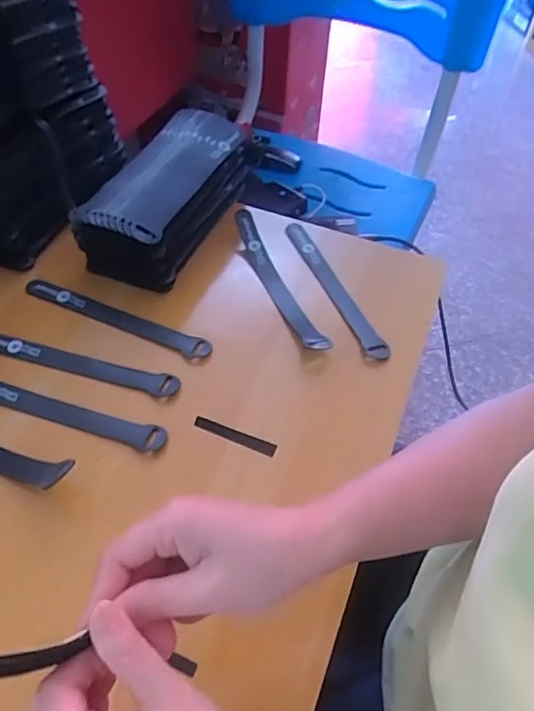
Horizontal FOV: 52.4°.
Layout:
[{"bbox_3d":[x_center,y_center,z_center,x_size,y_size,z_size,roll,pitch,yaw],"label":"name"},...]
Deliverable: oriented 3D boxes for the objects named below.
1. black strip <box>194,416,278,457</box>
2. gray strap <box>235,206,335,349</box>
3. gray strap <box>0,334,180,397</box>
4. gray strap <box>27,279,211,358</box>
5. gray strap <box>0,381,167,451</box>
[{"bbox_3d":[-0.026,0.065,0.438,0.070,0.004,0.012,19,56,11],"label":"black strip"},{"bbox_3d":[0.007,-0.078,0.532,0.025,0.017,0.195,-18,57,-14],"label":"gray strap"},{"bbox_3d":[-0.174,0.004,0.481,0.203,0.010,0.020,15,55,9],"label":"gray strap"},{"bbox_3d":[-0.145,-0.037,0.515,0.208,0.006,0.021,20,66,17],"label":"gray strap"},{"bbox_3d":[-0.178,0.042,0.452,0.202,0.009,0.022,16,55,9],"label":"gray strap"}]

